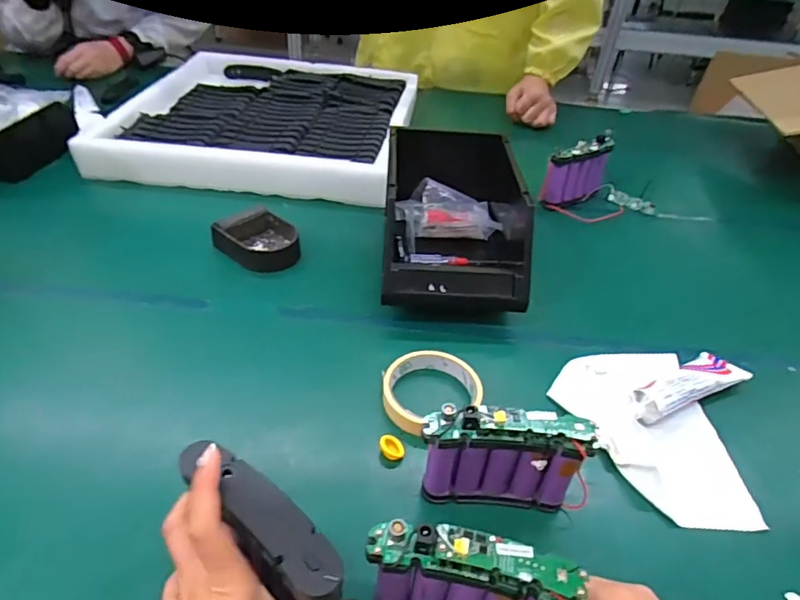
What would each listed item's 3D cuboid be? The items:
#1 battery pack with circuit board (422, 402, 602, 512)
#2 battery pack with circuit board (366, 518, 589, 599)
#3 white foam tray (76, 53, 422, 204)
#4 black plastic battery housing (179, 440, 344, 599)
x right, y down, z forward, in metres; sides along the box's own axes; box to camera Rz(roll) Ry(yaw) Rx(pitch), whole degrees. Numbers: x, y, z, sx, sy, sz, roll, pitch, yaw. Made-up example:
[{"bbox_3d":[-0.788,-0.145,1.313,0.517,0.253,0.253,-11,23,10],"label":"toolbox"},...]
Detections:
[{"bbox_3d":[0.079,0.117,0.380,0.121,0.094,0.024,5,40,1],"label":"battery pack with circuit board"},{"bbox_3d":[0.039,0.170,0.307,0.112,0.092,0.024,9,39,8],"label":"battery pack with circuit board"},{"bbox_3d":[-0.218,-0.328,0.933,0.467,0.069,0.502,6,39,4],"label":"white foam tray"},{"bbox_3d":[-0.080,0.130,0.300,0.122,0.042,0.030,35,49,28],"label":"black plastic battery housing"}]

